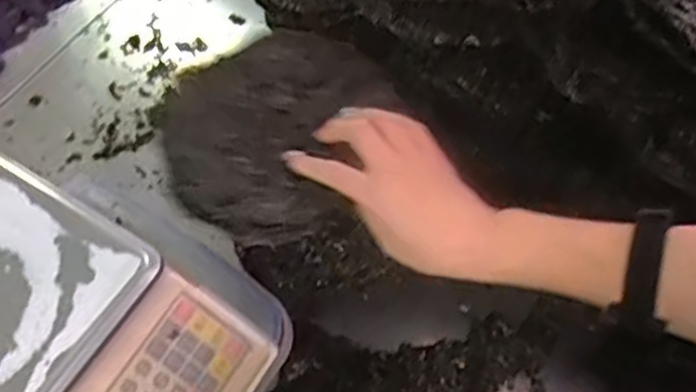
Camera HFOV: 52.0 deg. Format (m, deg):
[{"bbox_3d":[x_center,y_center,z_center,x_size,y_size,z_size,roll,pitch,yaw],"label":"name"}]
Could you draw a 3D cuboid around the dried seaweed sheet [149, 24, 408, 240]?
[{"bbox_3d":[-0.060,-0.059,0.598,0.177,0.015,0.193,33,66,19],"label":"dried seaweed sheet"}]

